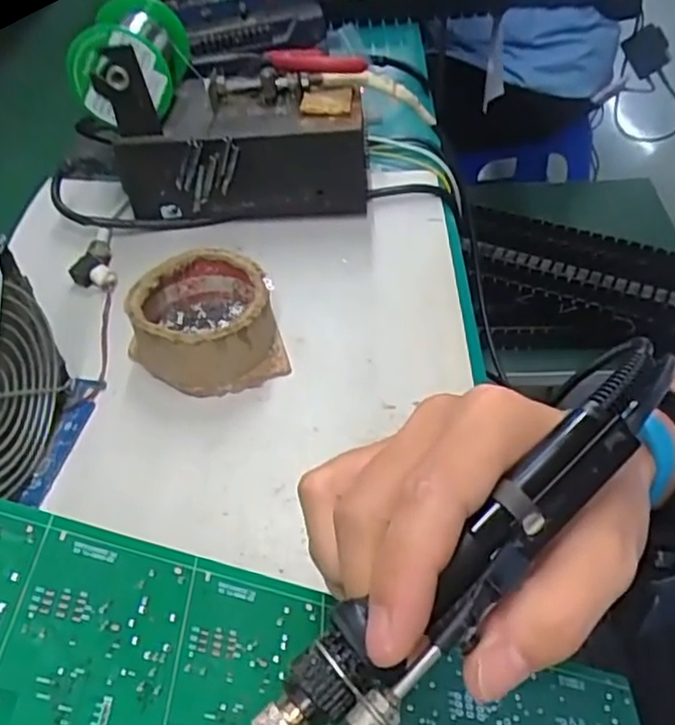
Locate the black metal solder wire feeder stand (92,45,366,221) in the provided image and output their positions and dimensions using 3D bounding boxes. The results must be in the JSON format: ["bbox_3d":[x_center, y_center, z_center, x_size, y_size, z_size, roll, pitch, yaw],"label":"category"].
[{"bbox_3d":[-0.076,-0.169,0.504,0.192,0.111,0.080,0,46,2],"label":"black metal solder wire feeder stand"}]

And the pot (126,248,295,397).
[{"bbox_3d":[-0.082,-0.026,0.420,0.086,0.045,0.084,-1,46,1],"label":"pot"}]

